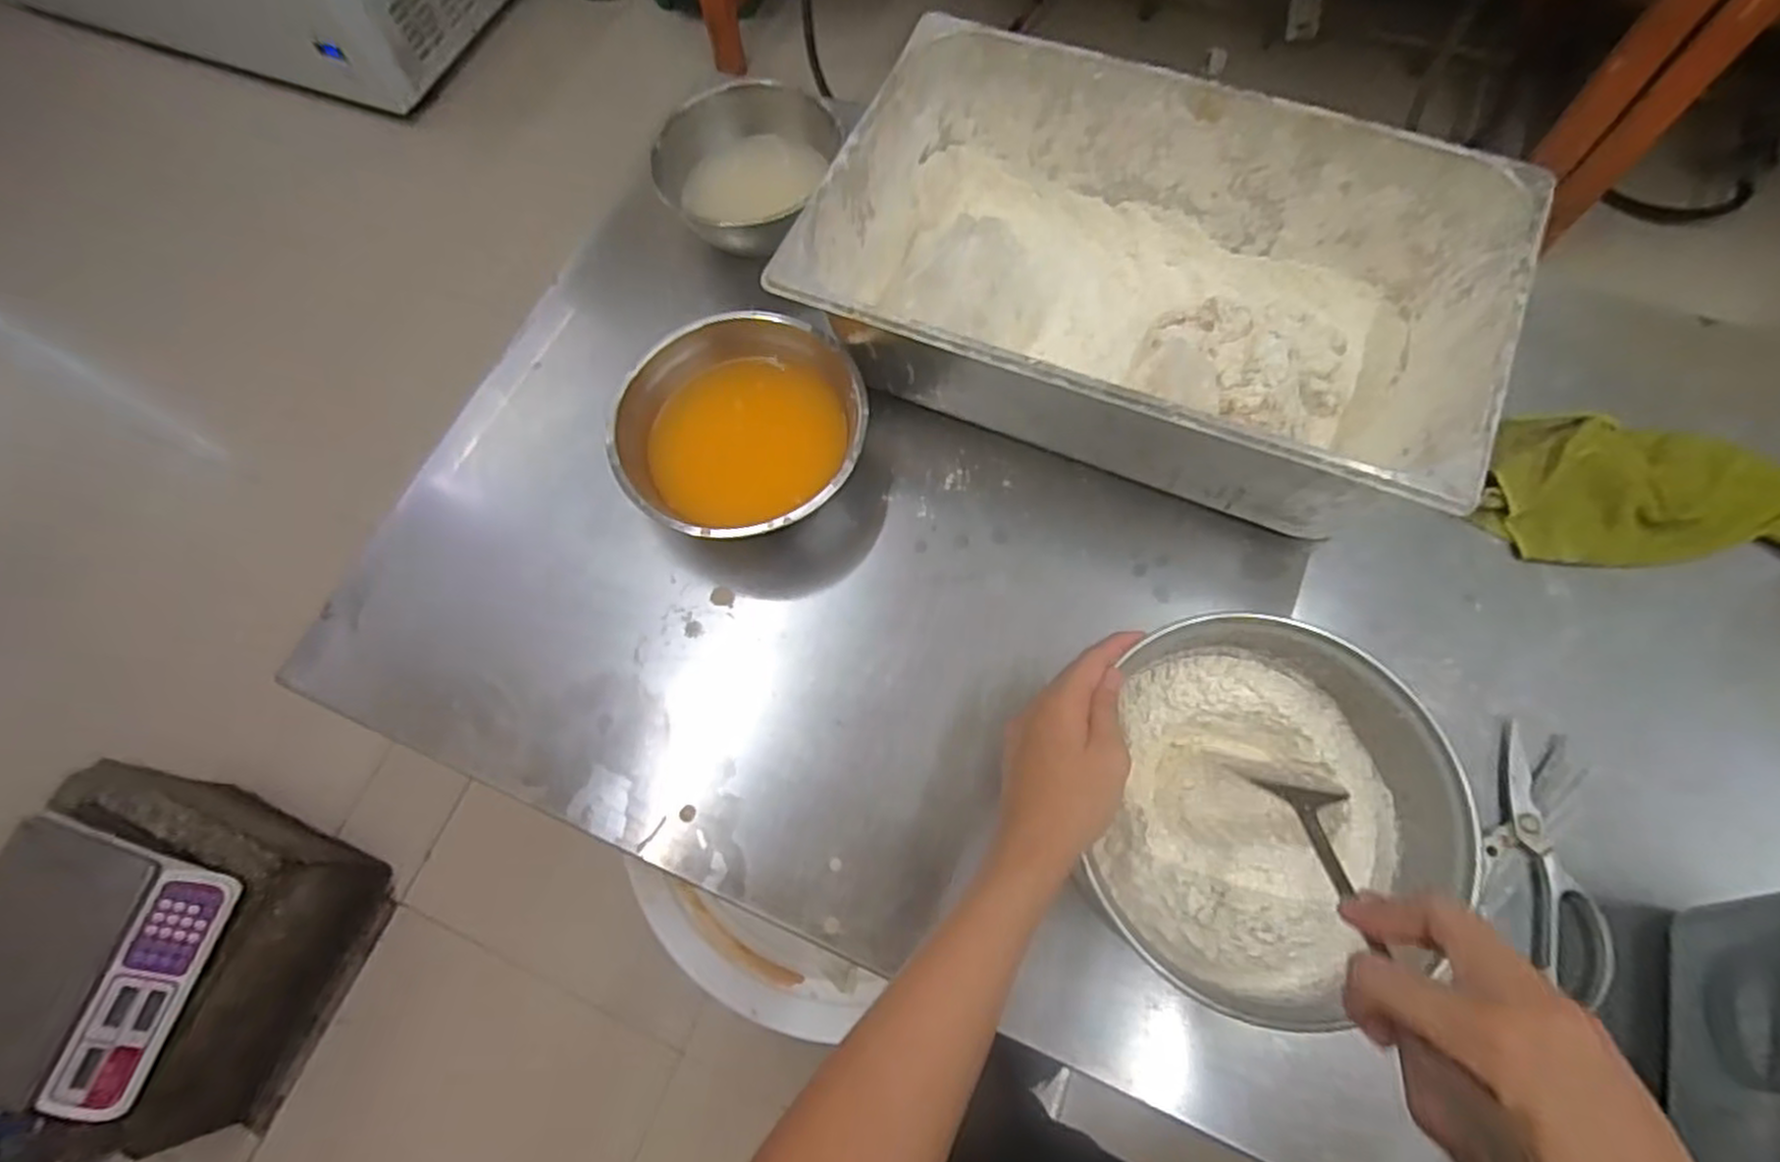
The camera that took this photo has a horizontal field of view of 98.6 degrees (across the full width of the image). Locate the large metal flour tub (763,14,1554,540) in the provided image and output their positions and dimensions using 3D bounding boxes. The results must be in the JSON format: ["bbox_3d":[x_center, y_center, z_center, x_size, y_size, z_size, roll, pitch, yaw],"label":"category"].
[{"bbox_3d":[0.208,-0.245,0.656,0.519,0.156,0.317,21,73,11],"label":"large metal flour tub"}]

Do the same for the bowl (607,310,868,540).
[{"bbox_3d":[-0.123,-0.120,0.655,0.204,0.093,0.186,-1,69,4],"label":"bowl"}]

